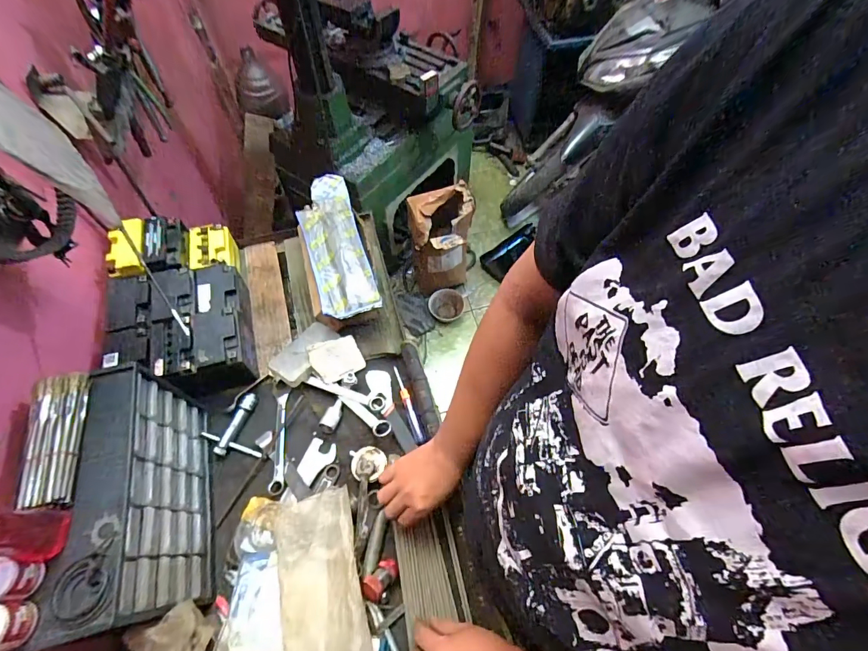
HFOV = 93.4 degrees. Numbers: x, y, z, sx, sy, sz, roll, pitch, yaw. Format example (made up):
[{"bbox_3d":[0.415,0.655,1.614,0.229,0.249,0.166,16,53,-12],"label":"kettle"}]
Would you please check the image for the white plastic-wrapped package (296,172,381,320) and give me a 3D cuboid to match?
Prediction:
[{"bbox_3d":[-0.204,-0.171,0.832,0.111,0.028,0.349,-16,61,-9],"label":"white plastic-wrapped package"}]

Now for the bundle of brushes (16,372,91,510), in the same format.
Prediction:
[{"bbox_3d":[-0.442,0.131,0.476,0.045,0.029,0.151,-13,61,-7],"label":"bundle of brushes"}]

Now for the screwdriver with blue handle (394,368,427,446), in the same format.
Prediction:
[{"bbox_3d":[-0.048,0.136,0.730,0.017,0.015,0.147,-18,62,-10],"label":"screwdriver with blue handle"}]

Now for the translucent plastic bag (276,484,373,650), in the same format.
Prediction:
[{"bbox_3d":[-0.151,0.342,0.540,0.106,0.023,0.234,-19,53,-4],"label":"translucent plastic bag"}]

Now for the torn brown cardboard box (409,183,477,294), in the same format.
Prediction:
[{"bbox_3d":[0.028,-0.305,1.525,0.221,0.362,0.210,-6,60,-3],"label":"torn brown cardboard box"}]

